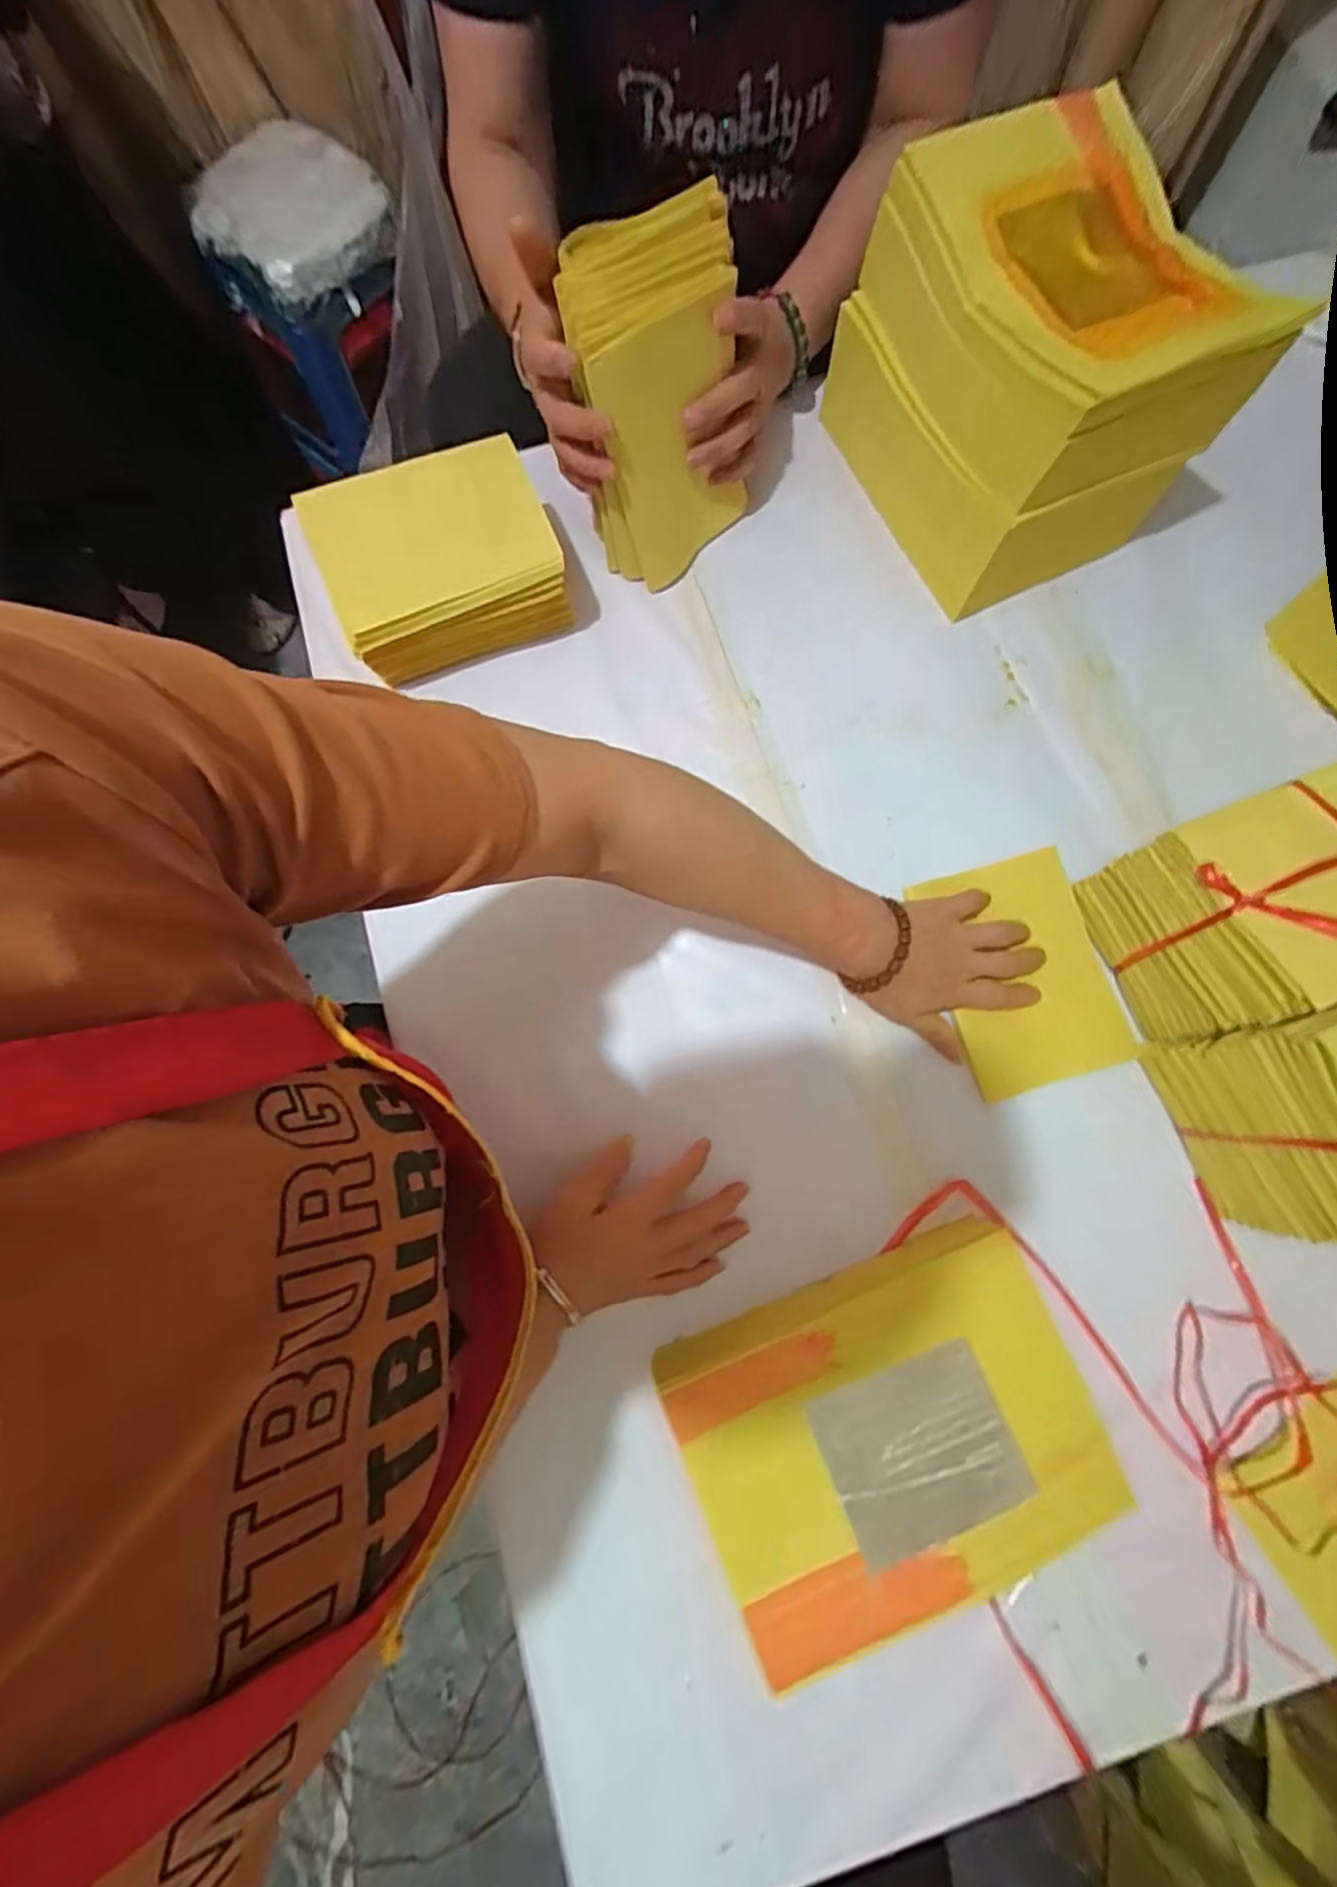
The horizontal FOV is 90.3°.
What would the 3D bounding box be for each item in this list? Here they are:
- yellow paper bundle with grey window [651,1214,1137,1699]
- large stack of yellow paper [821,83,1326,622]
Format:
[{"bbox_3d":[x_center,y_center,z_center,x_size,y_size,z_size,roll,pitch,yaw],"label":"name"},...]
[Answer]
[{"bbox_3d":[0.126,0.282,0.393,0.225,0.045,0.165,-23,79,-4],"label":"yellow paper bundle with grey window"},{"bbox_3d":[0.258,-0.412,0.496,0.183,0.187,0.235,-23,79,-4],"label":"large stack of yellow paper"}]

